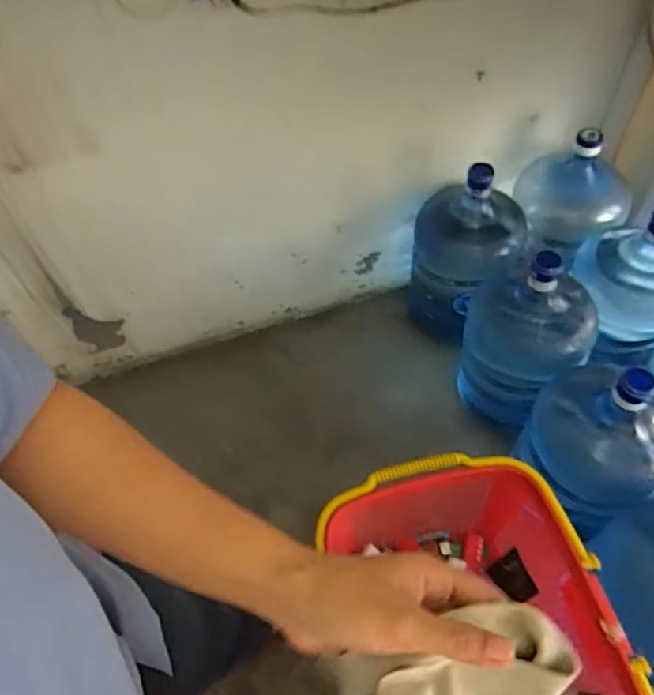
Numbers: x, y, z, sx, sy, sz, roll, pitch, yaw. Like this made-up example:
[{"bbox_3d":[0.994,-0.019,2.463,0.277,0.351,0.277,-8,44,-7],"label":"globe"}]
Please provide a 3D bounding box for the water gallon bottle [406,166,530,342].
[{"bbox_3d":[0.328,-0.266,1.469,0.271,0.462,0.266,25,61,19],"label":"water gallon bottle"}]

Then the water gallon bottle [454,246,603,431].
[{"bbox_3d":[0.451,-0.025,1.309,0.247,0.453,0.260,-2,56,3],"label":"water gallon bottle"}]

